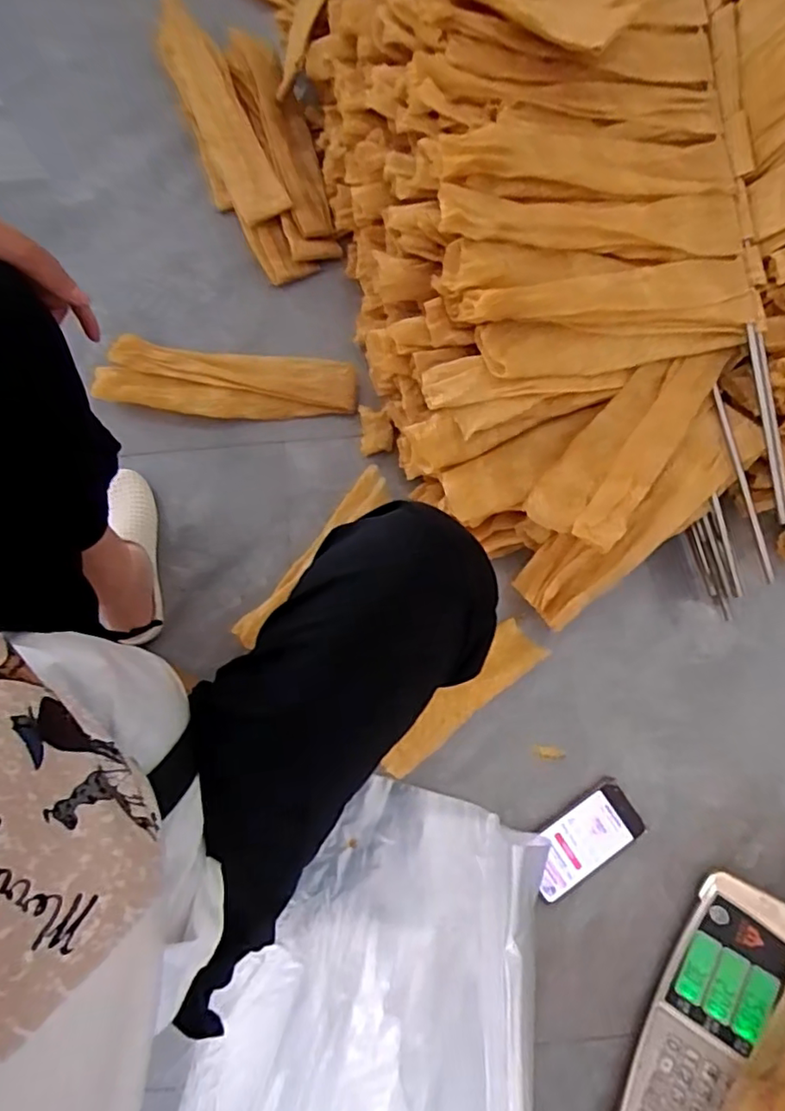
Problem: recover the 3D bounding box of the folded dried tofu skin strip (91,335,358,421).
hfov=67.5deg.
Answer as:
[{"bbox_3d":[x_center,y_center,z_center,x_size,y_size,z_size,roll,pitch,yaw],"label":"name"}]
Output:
[{"bbox_3d":[-0.248,-0.256,0.885,0.381,0.035,0.108,6,75,2],"label":"folded dried tofu skin strip"}]

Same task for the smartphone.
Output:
[{"bbox_3d":[0.242,0.363,0.747,0.157,0.013,0.076,-34,77,-9],"label":"smartphone"}]

